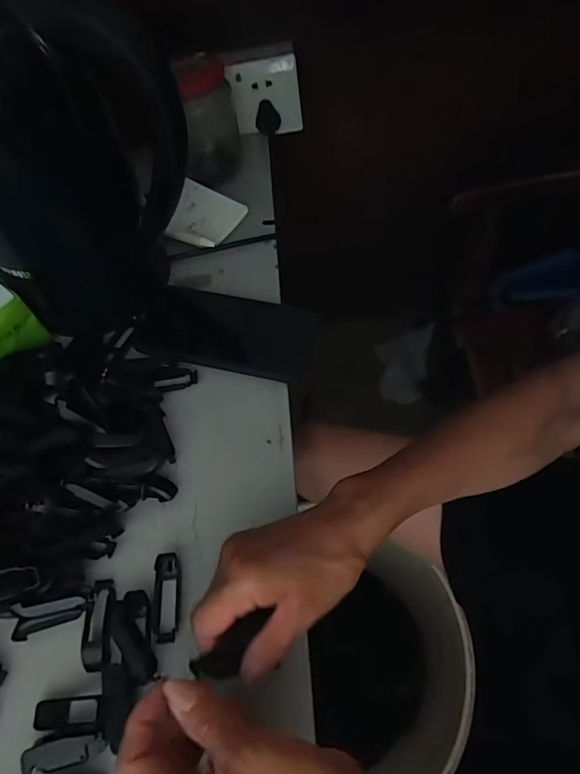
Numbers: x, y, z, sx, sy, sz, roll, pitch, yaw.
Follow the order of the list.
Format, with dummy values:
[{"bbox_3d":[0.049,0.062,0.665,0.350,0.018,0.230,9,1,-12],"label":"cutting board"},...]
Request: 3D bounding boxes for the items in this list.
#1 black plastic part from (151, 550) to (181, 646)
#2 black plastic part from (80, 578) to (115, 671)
[{"bbox_3d":[-0.086,0.144,0.335,0.018,0.010,0.056,-4,59,3],"label":"black plastic part"},{"bbox_3d":[-0.130,0.159,0.329,0.020,0.007,0.056,-7,59,2],"label":"black plastic part"}]

